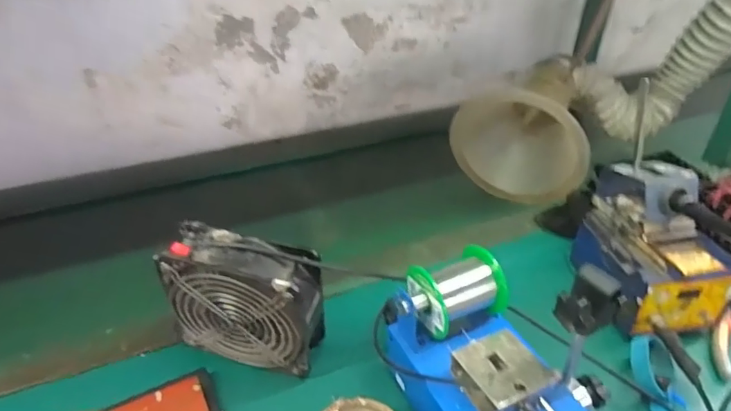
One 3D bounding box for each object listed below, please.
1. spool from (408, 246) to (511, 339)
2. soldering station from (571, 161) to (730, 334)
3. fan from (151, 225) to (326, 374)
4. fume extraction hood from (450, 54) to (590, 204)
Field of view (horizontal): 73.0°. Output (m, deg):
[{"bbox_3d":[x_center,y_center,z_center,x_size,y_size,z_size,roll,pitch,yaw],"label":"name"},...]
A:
[{"bbox_3d":[0.091,0.089,0.487,0.088,0.069,0.063,-16,38,-20],"label":"spool"},{"bbox_3d":[0.341,0.038,0.584,0.121,0.141,0.165,-3,35,-3],"label":"soldering station"},{"bbox_3d":[-0.126,0.098,0.506,0.159,0.143,0.057,8,36,13],"label":"fan"},{"bbox_3d":[0.233,-0.110,0.702,0.172,0.141,0.173,16,39,23],"label":"fume extraction hood"}]

